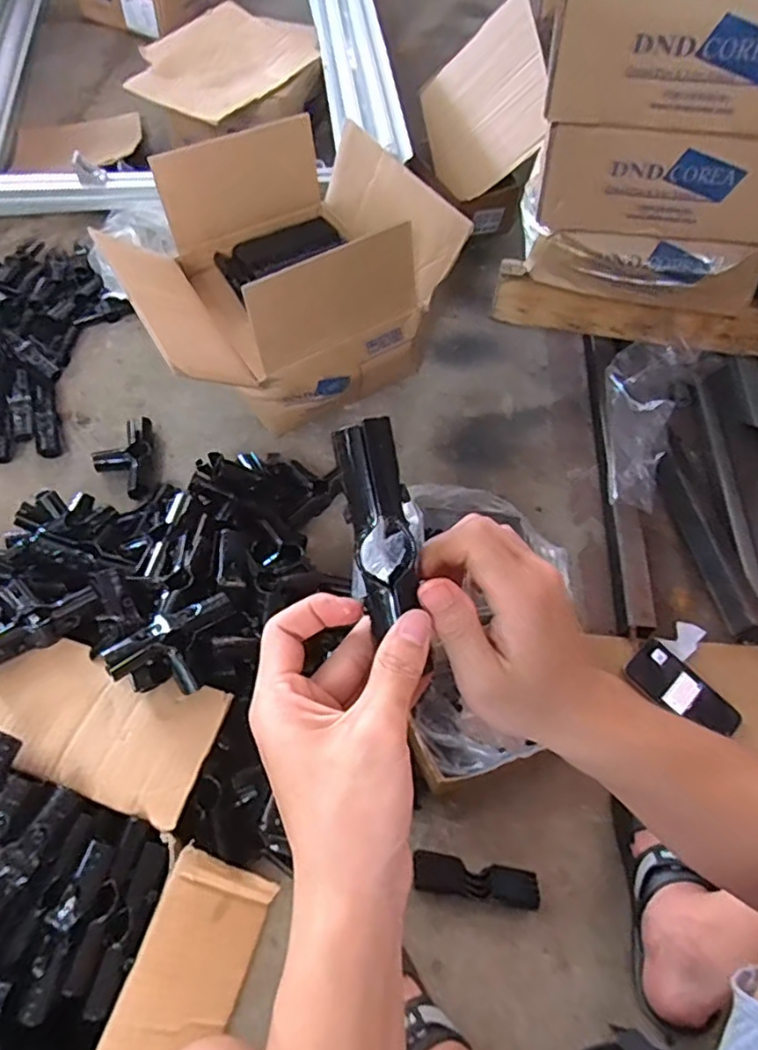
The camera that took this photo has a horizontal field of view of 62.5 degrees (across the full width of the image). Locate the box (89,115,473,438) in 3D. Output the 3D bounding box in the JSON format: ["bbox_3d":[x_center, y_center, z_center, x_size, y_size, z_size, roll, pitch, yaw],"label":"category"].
[{"bbox_3d":[-0.152,-0.387,0.996,0.458,0.251,0.378,-24,62,-16],"label":"box"}]

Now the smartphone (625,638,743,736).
[{"bbox_3d":[0.388,0.214,0.796,0.069,0.014,0.142,-39,67,-23],"label":"smartphone"}]

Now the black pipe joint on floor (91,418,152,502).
[{"bbox_3d":[-0.375,-0.103,0.931,0.089,0.035,0.145,0,58,-2],"label":"black pipe joint on floor"}]

